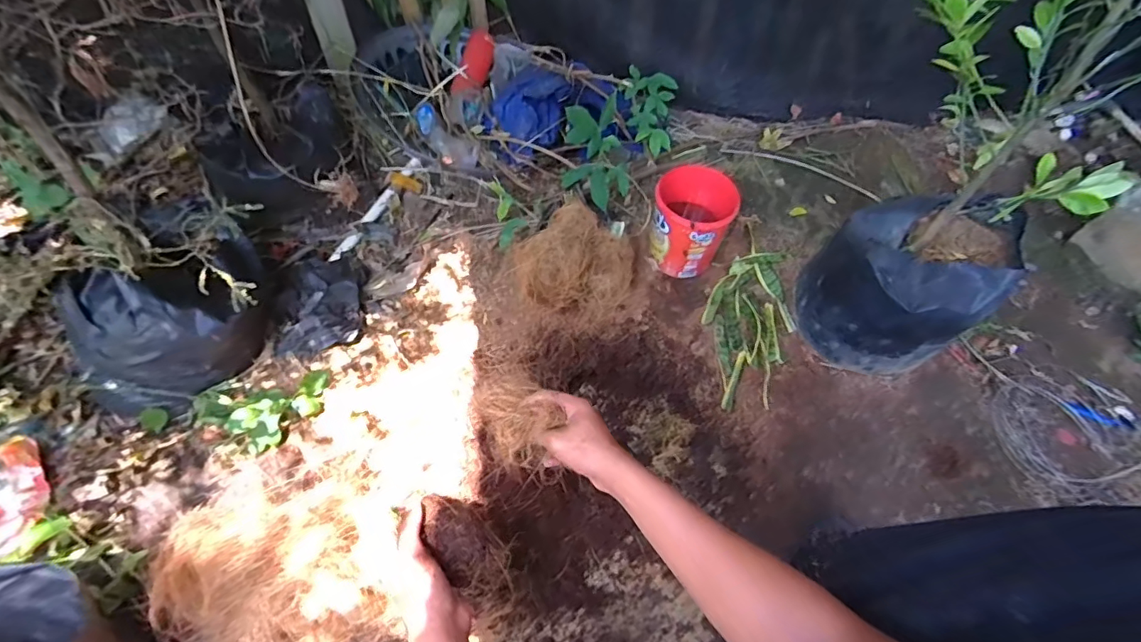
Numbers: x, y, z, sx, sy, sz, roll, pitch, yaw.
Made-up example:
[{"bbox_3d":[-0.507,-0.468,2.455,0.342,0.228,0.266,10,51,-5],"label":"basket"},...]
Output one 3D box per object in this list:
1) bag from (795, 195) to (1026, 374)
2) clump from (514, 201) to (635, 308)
[{"bbox_3d":[0.513,-0.064,0.838,0.214,0.255,0.254,39,62,19],"label":"bag"},{"bbox_3d":[0.004,-0.097,0.930,0.192,0.094,0.188,2,57,-3],"label":"clump"}]

